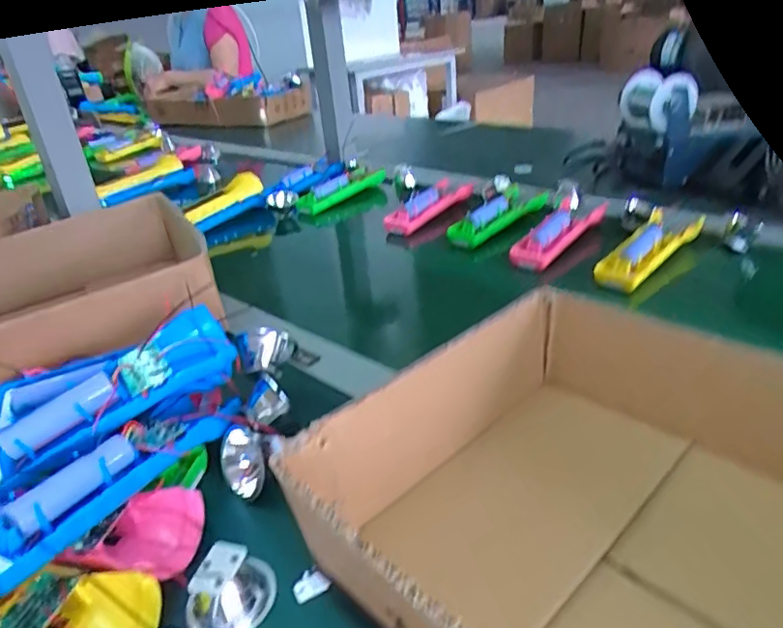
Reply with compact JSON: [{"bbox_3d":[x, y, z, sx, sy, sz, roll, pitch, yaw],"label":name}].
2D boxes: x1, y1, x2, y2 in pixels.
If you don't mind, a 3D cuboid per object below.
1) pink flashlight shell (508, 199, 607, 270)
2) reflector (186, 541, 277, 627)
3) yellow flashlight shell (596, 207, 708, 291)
[{"bbox_3d":[0.180,-0.094,0.627,0.041,0.031,0.140,22,41,37],"label":"pink flashlight shell"},{"bbox_3d":[-0.079,0.137,0.288,0.036,0.031,0.040,11,32,25],"label":"reflector"},{"bbox_3d":[0.255,-0.071,0.574,0.144,0.024,0.043,-30,39,-34],"label":"yellow flashlight shell"}]

